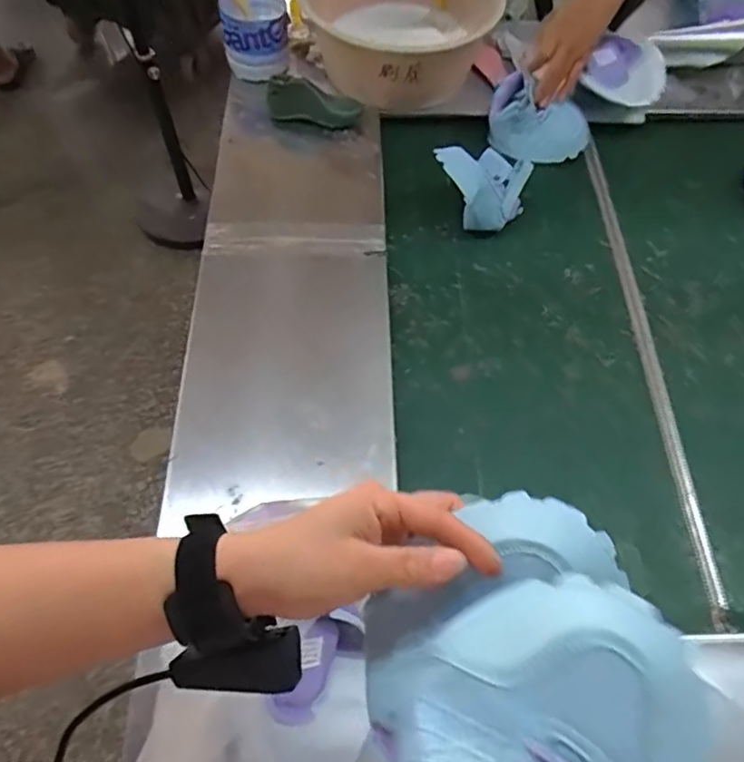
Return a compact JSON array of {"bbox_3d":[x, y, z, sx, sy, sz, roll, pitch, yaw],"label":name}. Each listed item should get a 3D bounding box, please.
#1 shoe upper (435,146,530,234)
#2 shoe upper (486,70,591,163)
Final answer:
[{"bbox_3d":[0.153,-0.267,0.827,0.122,0.092,0.105,-32,65,-20],"label":"shoe upper"},{"bbox_3d":[0.252,-0.388,0.909,0.148,0.077,0.090,19,60,9],"label":"shoe upper"}]

